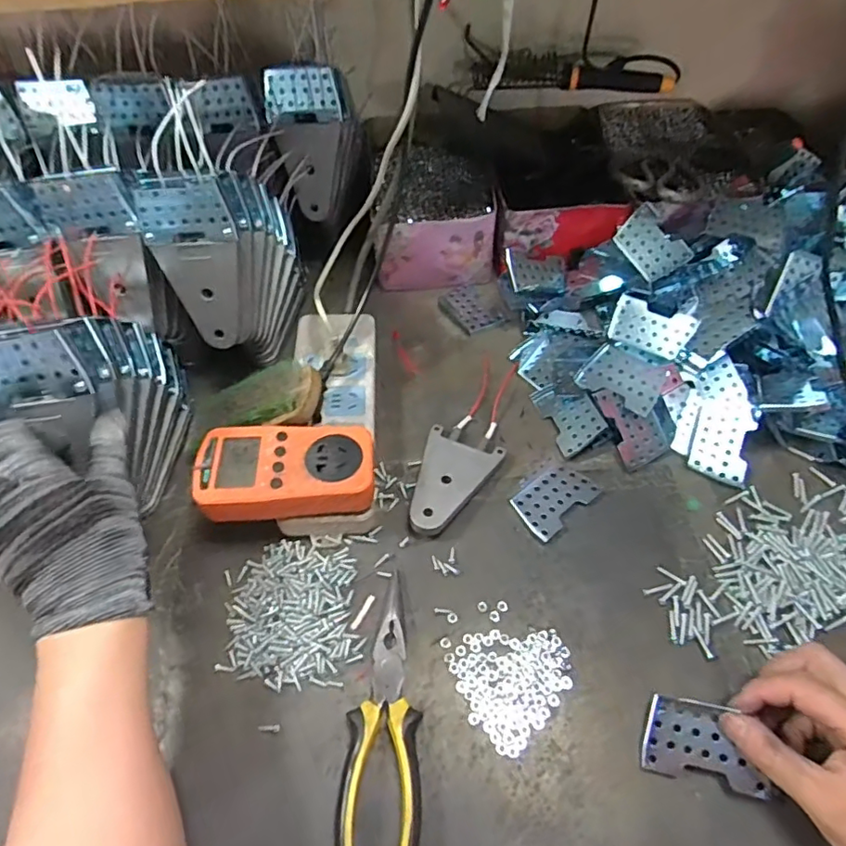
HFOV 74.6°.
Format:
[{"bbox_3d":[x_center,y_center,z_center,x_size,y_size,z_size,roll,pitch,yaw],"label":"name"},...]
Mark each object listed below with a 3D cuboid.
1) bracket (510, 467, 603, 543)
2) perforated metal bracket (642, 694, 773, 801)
[{"bbox_3d":[0.110,0.062,0.459,0.067,0.005,0.043,-32,59,-19],"label":"bracket"},{"bbox_3d":[0.176,0.200,0.345,0.068,0.012,0.048,9,76,20],"label":"perforated metal bracket"}]

